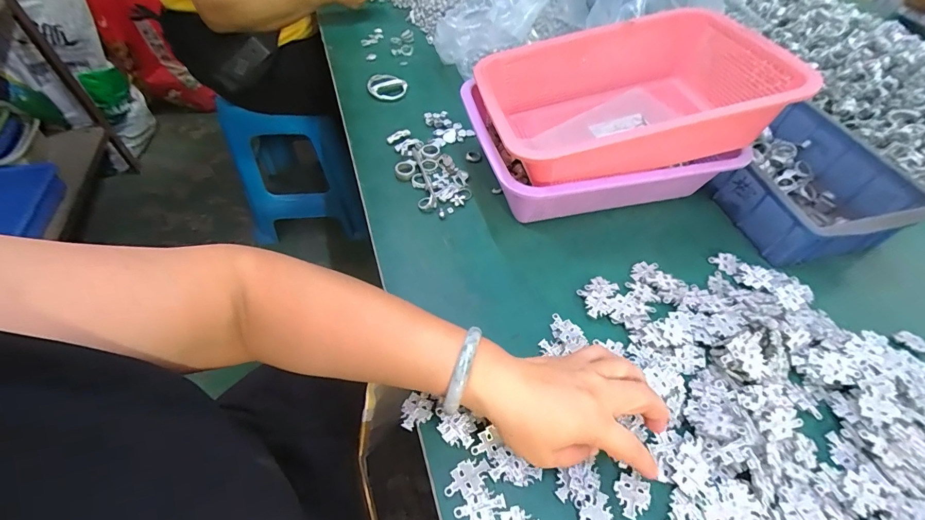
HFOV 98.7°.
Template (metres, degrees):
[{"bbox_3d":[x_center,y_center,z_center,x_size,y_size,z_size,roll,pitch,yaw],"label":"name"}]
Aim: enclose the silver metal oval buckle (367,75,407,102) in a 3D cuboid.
[{"bbox_3d":[-0.123,-0.272,0.621,0.062,0.014,0.050,28,58,16],"label":"silver metal oval buckle"}]

